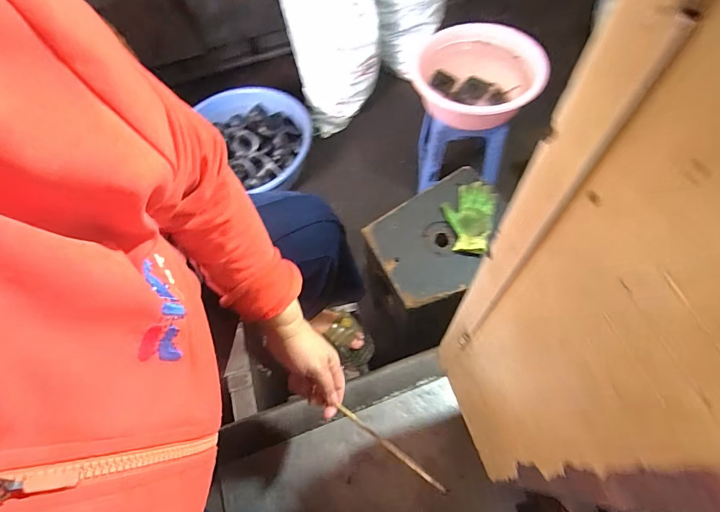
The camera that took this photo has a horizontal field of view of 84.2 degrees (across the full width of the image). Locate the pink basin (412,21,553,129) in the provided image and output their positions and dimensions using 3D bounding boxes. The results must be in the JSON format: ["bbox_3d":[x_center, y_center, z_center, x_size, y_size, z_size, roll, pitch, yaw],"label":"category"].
[{"bbox_3d":[0.427,-0.649,1.445,0.444,0.144,0.444,-2,62,3],"label":"pink basin"}]

